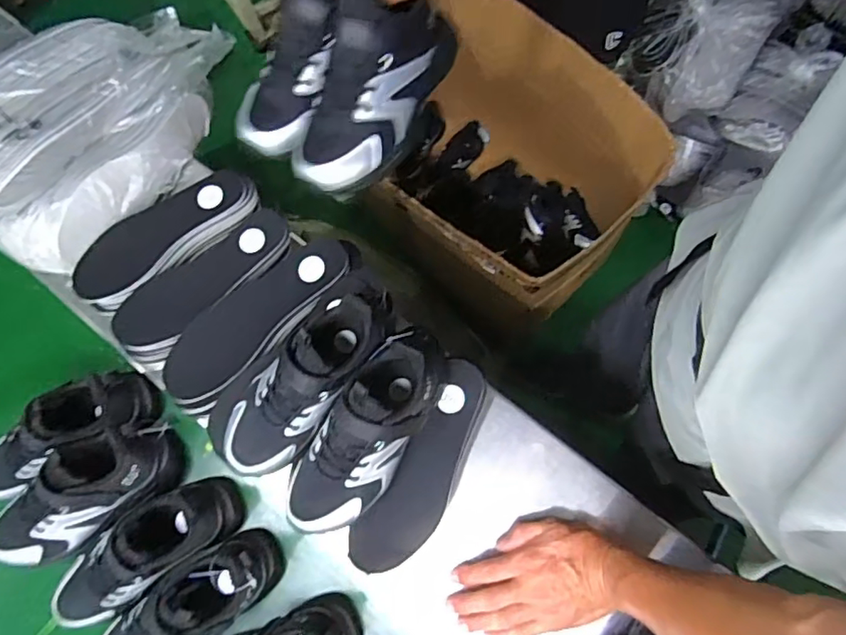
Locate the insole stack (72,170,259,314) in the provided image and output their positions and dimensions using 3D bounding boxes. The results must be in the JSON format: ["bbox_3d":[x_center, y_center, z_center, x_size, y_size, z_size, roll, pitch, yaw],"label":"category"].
[{"bbox_3d":[-0.296,-0.090,0.666,0.228,0.049,0.079,-31,76,-6],"label":"insole stack"}]

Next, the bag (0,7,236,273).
[{"bbox_3d":[-0.380,-0.229,0.662,0.156,0.165,0.350,30,78,9],"label":"bag"}]

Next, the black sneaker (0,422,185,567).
[{"bbox_3d":[-0.367,0.189,0.610,0.210,0.104,0.085,-35,77,-7],"label":"black sneaker"}]

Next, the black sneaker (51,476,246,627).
[{"bbox_3d":[-0.293,0.248,0.592,0.214,0.092,0.094,-34,77,-7],"label":"black sneaker"}]

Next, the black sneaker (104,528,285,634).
[{"bbox_3d":[-0.246,0.300,0.578,0.212,0.096,0.086,-37,77,-8],"label":"black sneaker"}]

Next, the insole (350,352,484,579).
[{"bbox_3d":[0.006,0.152,0.577,0.069,0.013,0.219,32,79,-8],"label":"insole"}]

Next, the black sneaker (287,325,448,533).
[{"bbox_3d":[-0.053,0.108,0.523,0.084,0.082,0.212,38,79,10],"label":"black sneaker"}]

